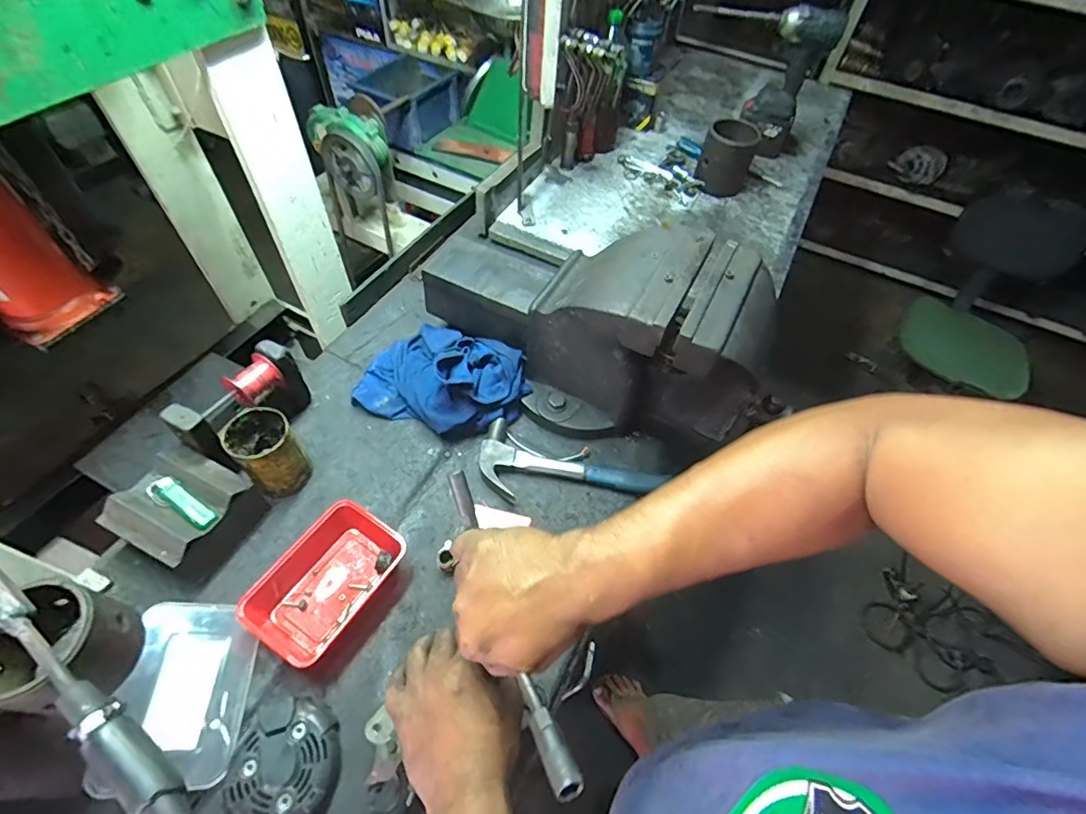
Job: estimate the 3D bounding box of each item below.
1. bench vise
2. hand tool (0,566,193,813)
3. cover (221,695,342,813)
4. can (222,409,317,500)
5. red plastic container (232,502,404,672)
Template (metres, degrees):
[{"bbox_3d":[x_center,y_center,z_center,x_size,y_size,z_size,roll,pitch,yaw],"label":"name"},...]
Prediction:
[{"bbox_3d":[0.063,-0.127,0.731,0.525,0.250,0.208,19,56,9],"label":"bench vise"},{"bbox_3d":[-0.343,0.197,0.360,0.264,0.028,0.029,34,59,18],"label":"hand tool"},{"bbox_3d":[-0.268,0.378,0.530,0.105,0.040,0.116,18,55,8],"label":"cover"},{"bbox_3d":[-0.368,0.062,0.675,0.074,0.118,0.077,2,55,-3],"label":"can"},{"bbox_3d":[-0.268,0.212,0.617,0.118,0.061,0.172,29,58,15],"label":"red plastic container"}]

